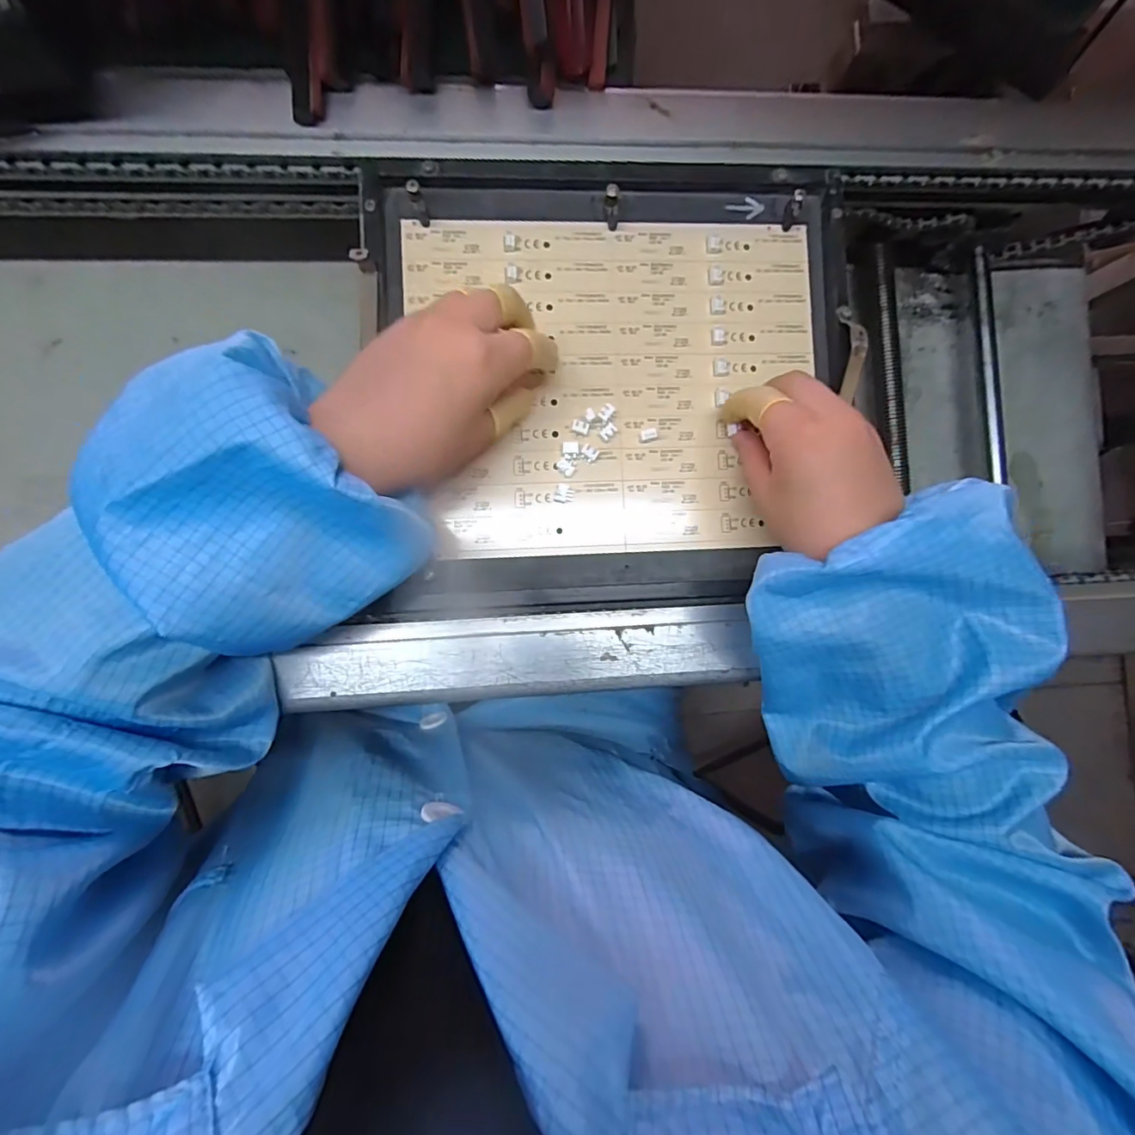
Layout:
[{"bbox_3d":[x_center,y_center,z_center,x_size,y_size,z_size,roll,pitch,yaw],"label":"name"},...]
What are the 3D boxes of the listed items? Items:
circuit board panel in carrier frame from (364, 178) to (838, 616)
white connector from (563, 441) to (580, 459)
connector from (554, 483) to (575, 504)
[{"bbox_3d":[0.031,-0.107,0.333,0.276,0.014,0.260,-2,90,-4],"label":"circuit board panel in carrier frame"},{"bbox_3d":[0.002,-0.072,0.329,0.010,0.005,0.010,-3,85,-9],"label":"white connector"},{"bbox_3d":[-0.001,-0.046,0.330,0.012,0.004,0.012,13,82,-7],"label":"connector"}]

